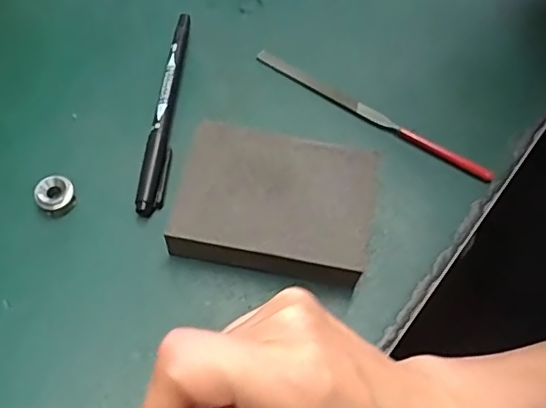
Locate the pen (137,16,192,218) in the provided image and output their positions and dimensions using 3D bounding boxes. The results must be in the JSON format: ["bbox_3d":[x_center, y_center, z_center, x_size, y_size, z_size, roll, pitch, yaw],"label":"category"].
[{"bbox_3d":[-0.061,-0.056,0.322,0.014,0.008,0.135,5,64,-1],"label":"pen"}]

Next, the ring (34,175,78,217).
[{"bbox_3d":[-0.114,-0.004,0.293,0.018,0.012,0.017,1,64,-3],"label":"ring"}]

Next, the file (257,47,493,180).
[{"bbox_3d":[0.057,-0.053,0.330,0.154,0.010,0.009,32,66,12],"label":"file"}]

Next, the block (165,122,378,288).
[{"bbox_3d":[0.001,0.003,0.288,0.093,0.027,0.073,11,64,1],"label":"block"}]

